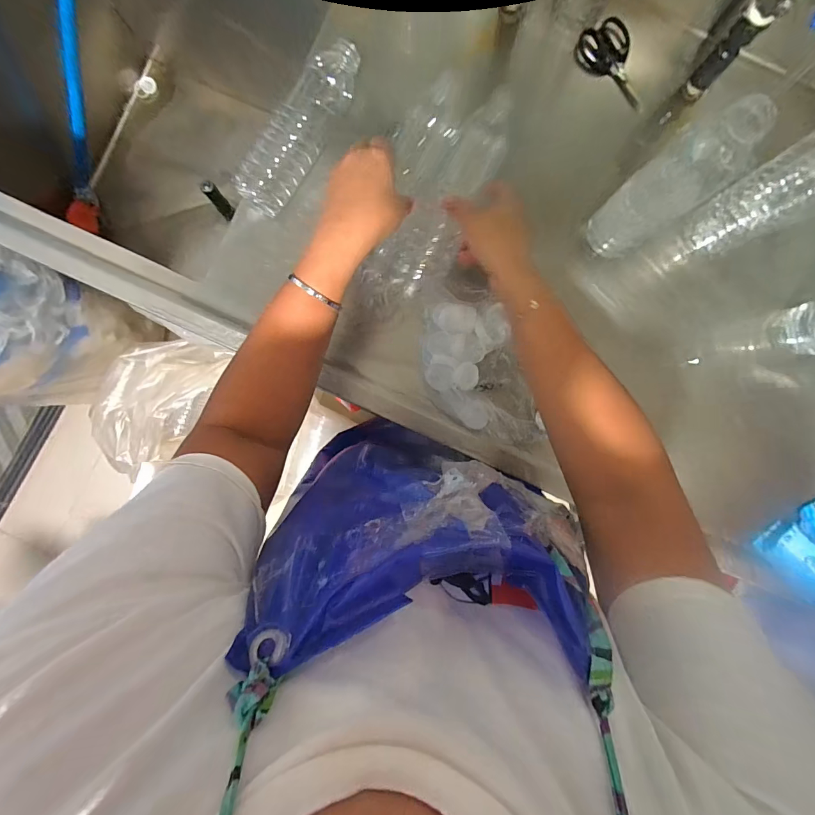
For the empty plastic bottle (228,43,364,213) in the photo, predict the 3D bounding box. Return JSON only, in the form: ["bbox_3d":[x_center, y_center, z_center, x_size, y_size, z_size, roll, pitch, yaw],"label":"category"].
[{"bbox_3d":[-0.124,-0.325,0.445,0.054,0.051,0.203,29,88,-1],"label":"empty plastic bottle"}]

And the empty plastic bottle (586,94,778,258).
[{"bbox_3d":[0.247,-0.208,0.373,0.053,0.202,0.058,0,89,-2],"label":"empty plastic bottle"}]

